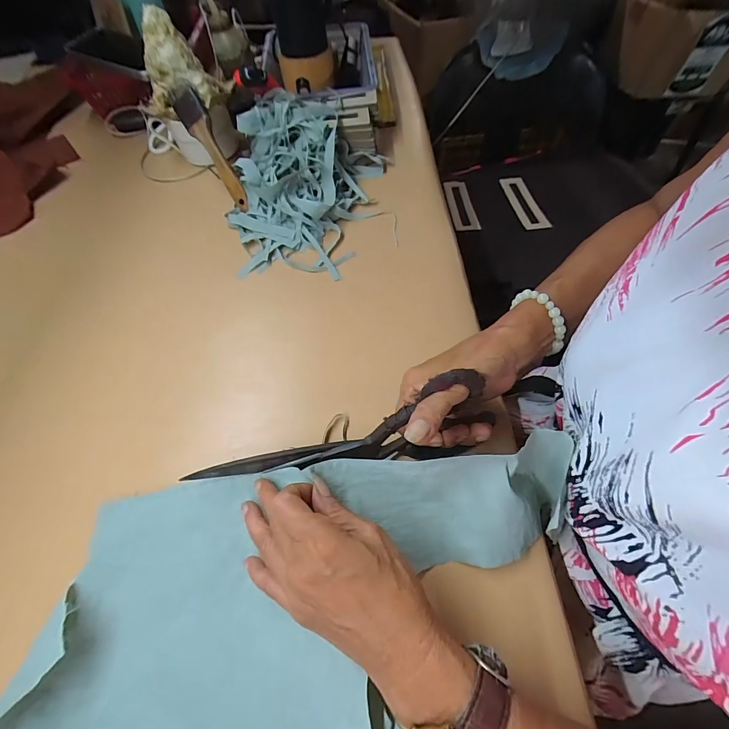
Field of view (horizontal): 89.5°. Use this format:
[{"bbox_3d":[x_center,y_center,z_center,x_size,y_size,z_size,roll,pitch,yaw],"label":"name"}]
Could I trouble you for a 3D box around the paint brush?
[{"bbox_3d":[-0.185,-0.260,0.457,0.035,0.015,0.147,-25,99,23],"label":"paint brush"}]

